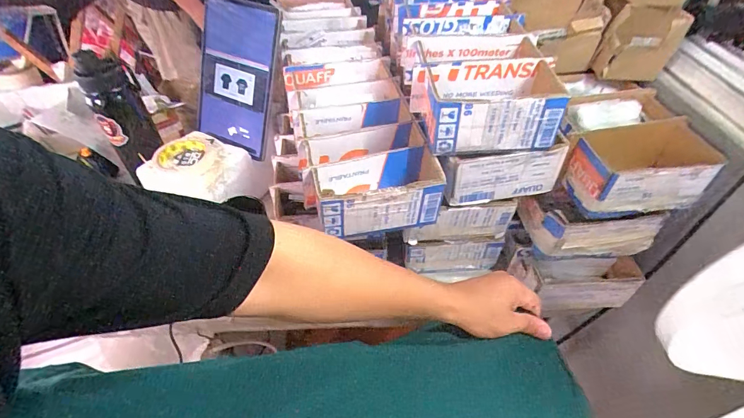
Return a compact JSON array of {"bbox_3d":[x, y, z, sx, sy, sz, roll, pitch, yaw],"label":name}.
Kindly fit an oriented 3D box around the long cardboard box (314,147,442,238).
[{"bbox_3d":[0.007,-0.021,0.482,0.157,0.074,0.075,-11,49,-11],"label":"long cardboard box"}]

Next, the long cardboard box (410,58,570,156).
[{"bbox_3d":[0.151,-0.127,0.488,0.192,0.079,0.105,0,48,-2],"label":"long cardboard box"}]

